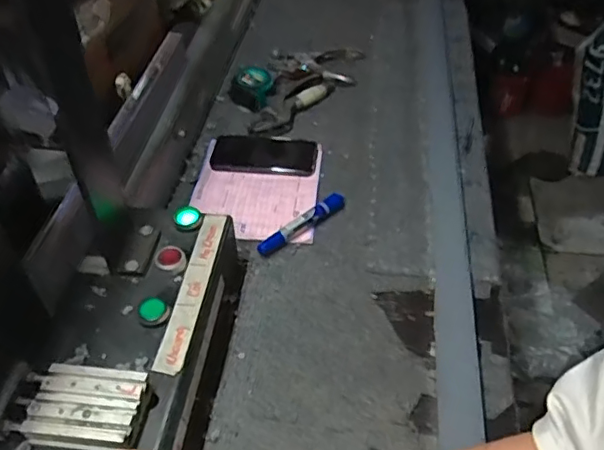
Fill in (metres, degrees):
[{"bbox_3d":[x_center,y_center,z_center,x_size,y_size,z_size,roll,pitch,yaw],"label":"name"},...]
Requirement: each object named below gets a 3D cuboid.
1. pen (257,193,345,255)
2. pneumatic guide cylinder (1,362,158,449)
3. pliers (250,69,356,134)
[{"bbox_3d":[0.002,-0.002,0.704,0.133,0.018,0.020,-34,53,-29],"label":"pen"},{"bbox_3d":[-0.171,0.142,0.447,0.099,0.026,0.059,5,45,7],"label":"pneumatic guide cylinder"},{"bbox_3d":[0.003,-0.197,0.897,0.058,0.022,0.206,28,51,26],"label":"pliers"}]

